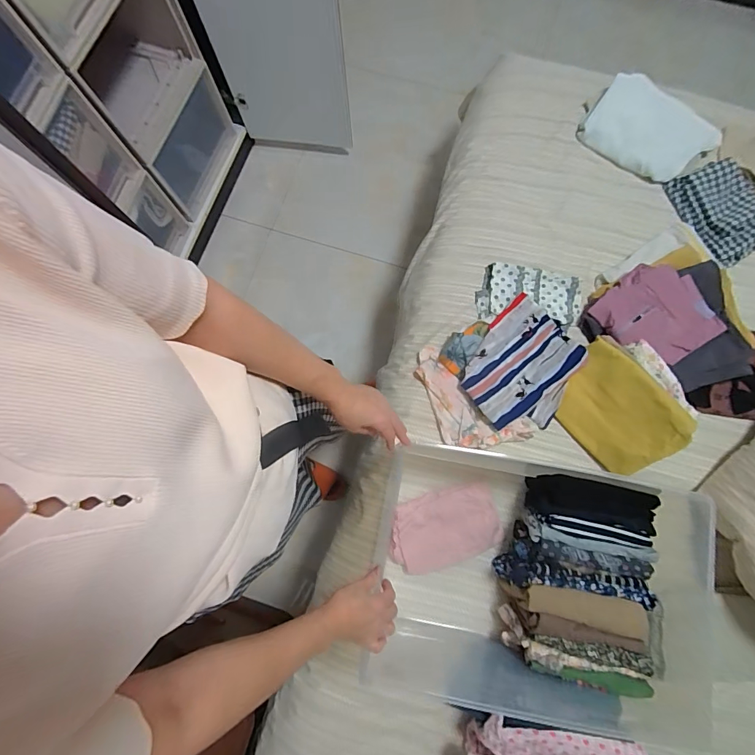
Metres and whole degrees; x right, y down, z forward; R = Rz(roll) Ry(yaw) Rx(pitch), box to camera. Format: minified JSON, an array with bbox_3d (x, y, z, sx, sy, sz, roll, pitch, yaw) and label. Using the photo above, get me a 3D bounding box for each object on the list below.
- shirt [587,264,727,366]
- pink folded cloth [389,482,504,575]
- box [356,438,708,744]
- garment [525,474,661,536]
[{"bbox_3d":[0.605,-0.135,0.891,0.195,0.073,0.212,-32,81,-6],"label":"shirt"},{"bbox_3d":[0.139,0.316,0.847,0.236,0.032,0.149,-19,80,-4],"label":"pink folded cloth"},{"bbox_3d":[0.294,0.402,0.744,0.594,0.189,0.457,9,80,1],"label":"box"},{"bbox_3d":[0.404,0.241,0.799,0.219,0.135,0.077,9,80,1],"label":"garment"}]

